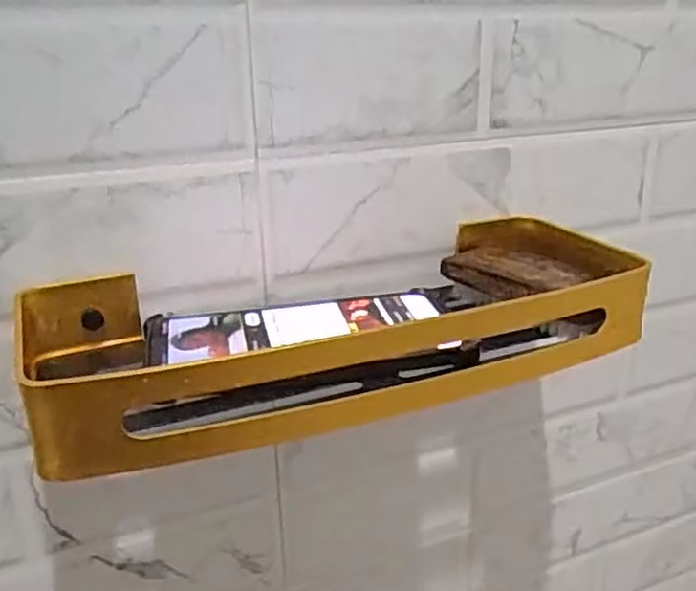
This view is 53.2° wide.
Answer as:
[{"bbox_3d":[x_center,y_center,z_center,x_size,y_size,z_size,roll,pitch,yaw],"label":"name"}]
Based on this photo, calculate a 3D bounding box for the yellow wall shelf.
[{"bbox_3d":[0.002,0.014,0.373,0.316,0.049,0.124,-10,22,-22],"label":"yellow wall shelf"}]

